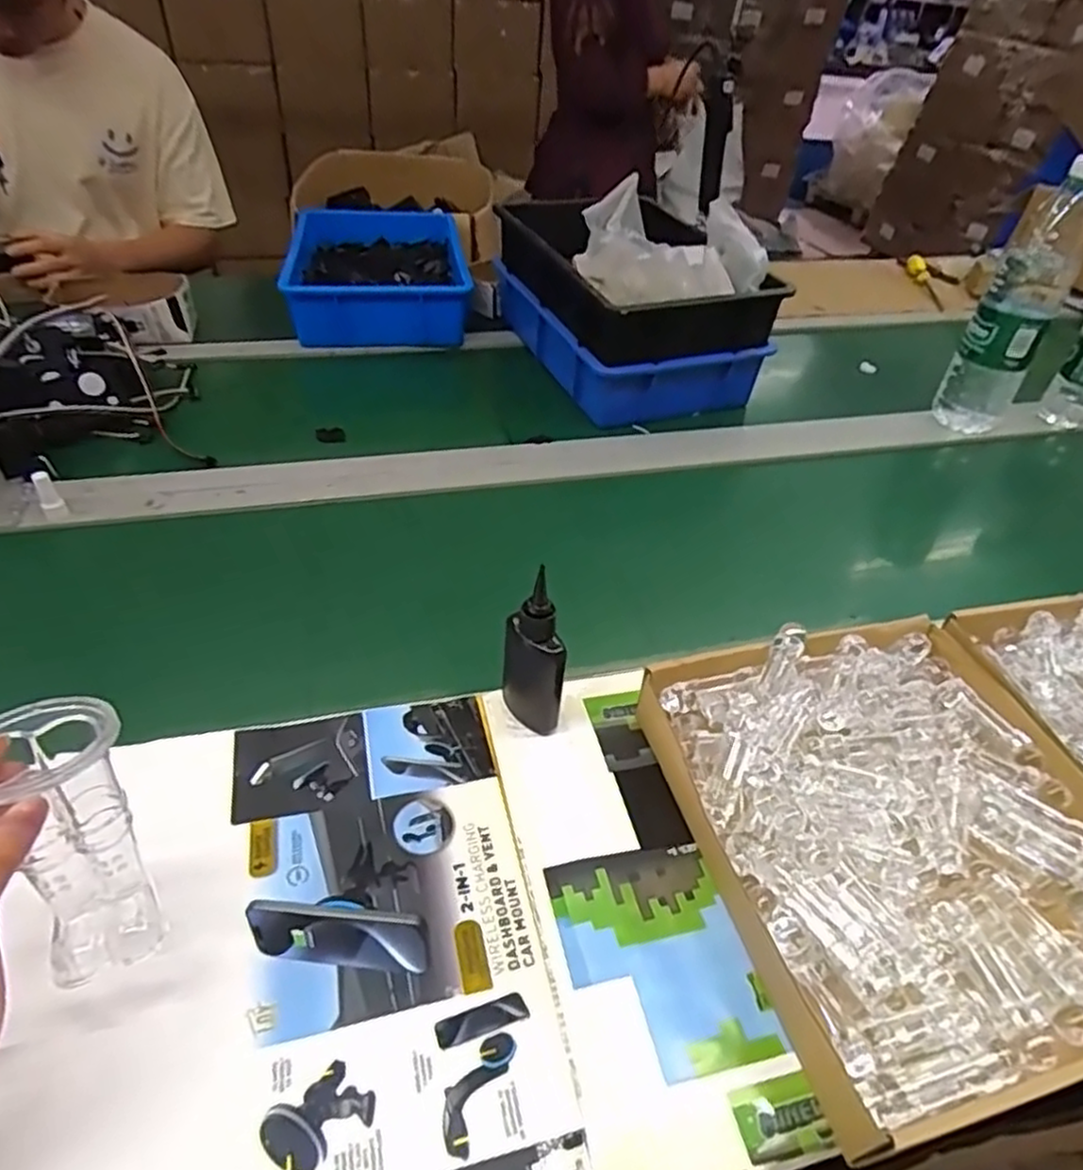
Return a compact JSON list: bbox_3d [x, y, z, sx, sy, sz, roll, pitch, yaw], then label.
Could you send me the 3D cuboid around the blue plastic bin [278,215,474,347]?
[{"bbox_3d":[-0.271,-0.526,1.189,0.269,0.103,0.399,-5,42,-10],"label":"blue plastic bin"}]

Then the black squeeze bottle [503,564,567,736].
[{"bbox_3d":[-0.007,0.048,0.523,0.025,0.143,0.053,-17,45,-23],"label":"black squeeze bottle"}]

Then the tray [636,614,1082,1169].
[{"bbox_3d":[0.245,0.160,0.478,0.269,0.062,0.296,-9,43,-14],"label":"tray"}]

